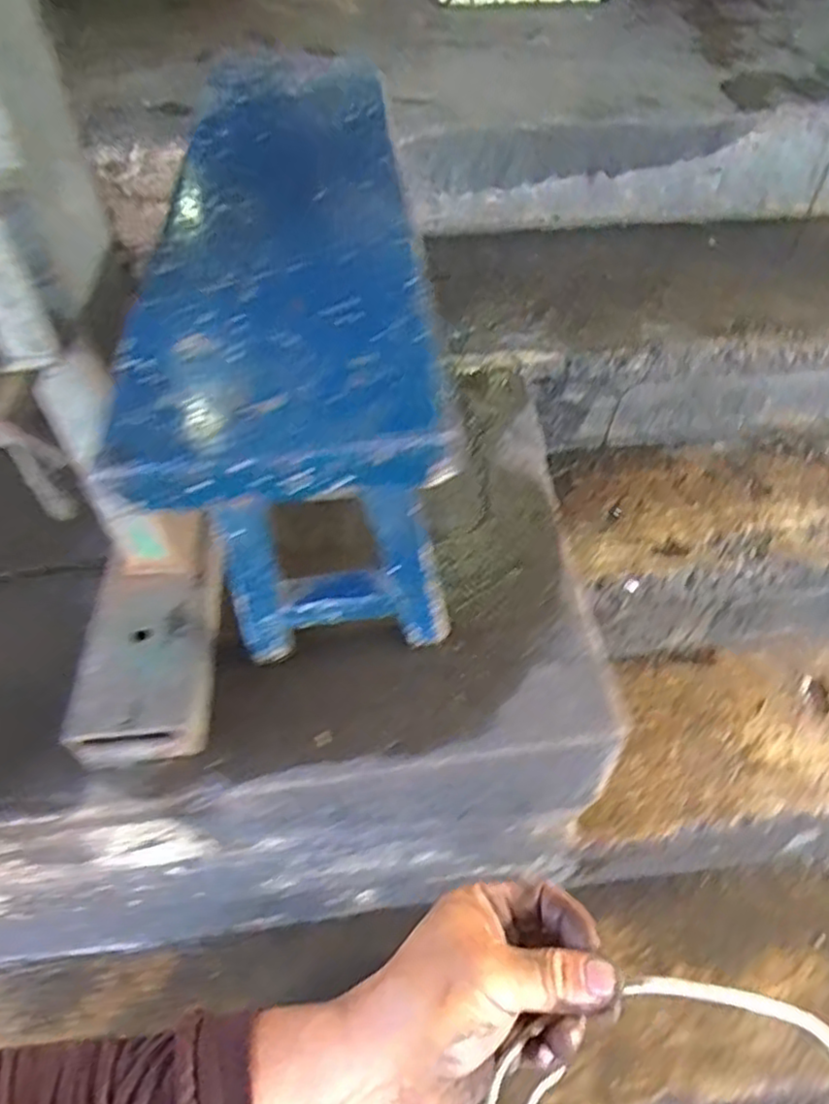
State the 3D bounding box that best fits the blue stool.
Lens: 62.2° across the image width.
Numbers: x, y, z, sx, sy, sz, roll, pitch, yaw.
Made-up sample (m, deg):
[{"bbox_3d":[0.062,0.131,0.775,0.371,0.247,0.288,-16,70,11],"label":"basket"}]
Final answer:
[{"bbox_3d":[-0.116,-0.214,0.812,0.235,0.423,0.755,-4,50,-3],"label":"blue stool"}]

